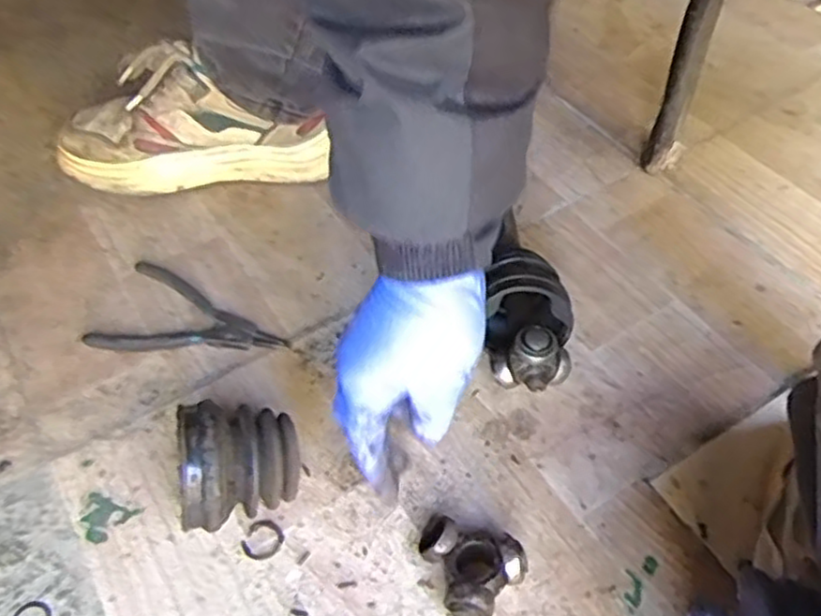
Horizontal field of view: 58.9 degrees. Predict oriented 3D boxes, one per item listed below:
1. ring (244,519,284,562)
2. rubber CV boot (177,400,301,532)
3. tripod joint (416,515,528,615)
[{"bbox_3d":[-0.101,0.159,0.498,0.026,0.005,0.028,3,50,-3],"label":"ring"},{"bbox_3d":[-0.117,0.105,0.490,0.081,0.087,0.084,-5,51,-4],"label":"rubber CV boot"},{"bbox_3d":[0.033,0.163,0.471,0.072,0.030,0.058,36,60,29],"label":"tripod joint"}]

